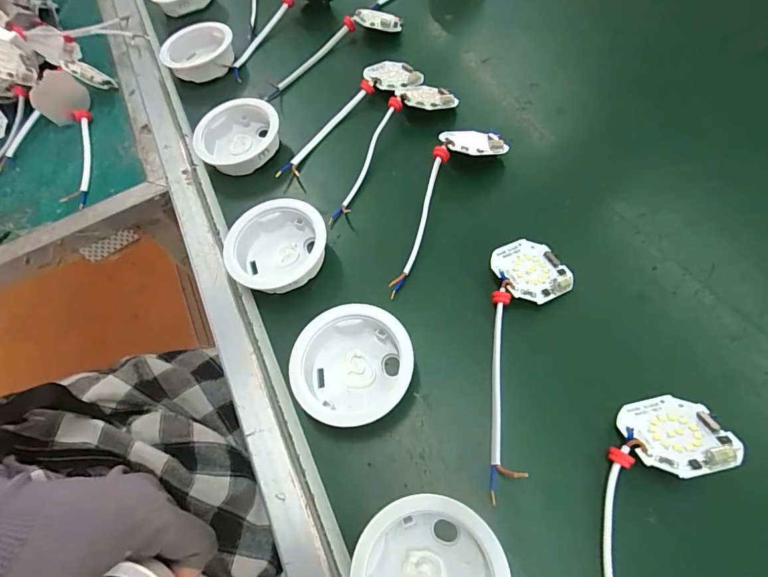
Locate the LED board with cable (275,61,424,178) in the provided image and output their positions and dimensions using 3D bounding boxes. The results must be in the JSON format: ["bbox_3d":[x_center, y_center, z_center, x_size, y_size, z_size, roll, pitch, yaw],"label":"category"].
[{"bbox_3d":[-0.035,-0.153,0.392,0.045,0.020,0.168,40,71,21],"label":"LED board with cable"}]

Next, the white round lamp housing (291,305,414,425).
[{"bbox_3d":[-0.020,0.048,0.271,0.067,0.024,0.071,-1,62,2],"label":"white round lamp housing"}]

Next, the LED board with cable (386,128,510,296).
[{"bbox_3d":[0.048,-0.061,0.326,0.051,0.025,0.155,17,64,11],"label":"LED board with cable"}]

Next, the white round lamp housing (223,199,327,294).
[{"bbox_3d":[-0.076,-0.028,0.320,0.070,0.027,0.067,-1,62,2],"label":"white round lamp housing"}]

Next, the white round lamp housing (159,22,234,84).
[{"bbox_3d":[-0.185,-0.241,0.447,0.071,0.025,0.066,-1,62,2],"label":"white round lamp housing"}]

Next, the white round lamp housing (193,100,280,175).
[{"bbox_3d":[-0.125,-0.127,0.378,0.069,0.029,0.065,-1,62,2],"label":"white round lamp housing"}]

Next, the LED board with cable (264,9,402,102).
[{"bbox_3d":[-0.055,-0.234,0.434,0.156,0.019,0.041,-33,65,-14],"label":"LED board with cable"}]

